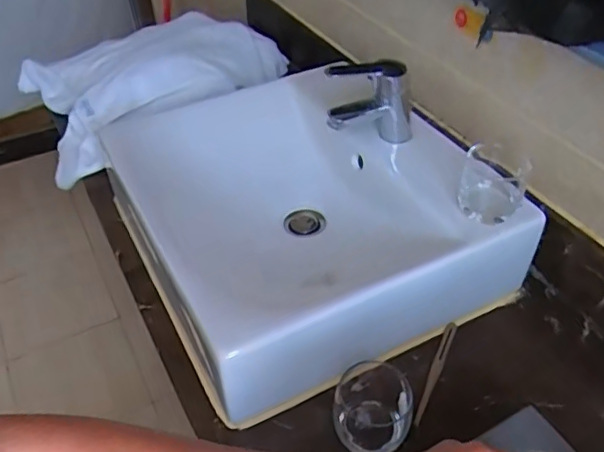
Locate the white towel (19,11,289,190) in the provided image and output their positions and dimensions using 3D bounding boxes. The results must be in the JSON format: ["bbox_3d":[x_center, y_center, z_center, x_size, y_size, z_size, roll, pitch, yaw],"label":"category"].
[{"bbox_3d":[-0.259,-0.293,1.121,0.530,0.144,0.319,-26,49,-24],"label":"white towel"}]

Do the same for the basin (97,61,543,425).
[{"bbox_3d":[-0.010,-0.048,0.816,0.428,0.143,0.515,-21,47,-20],"label":"basin"}]

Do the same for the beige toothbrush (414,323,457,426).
[{"bbox_3d":[0.160,0.172,0.682,0.013,0.006,0.143,20,47,20],"label":"beige toothbrush"}]

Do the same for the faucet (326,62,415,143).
[{"bbox_3d":[0.096,-0.161,0.792,0.131,0.127,0.047,-10,45,-10],"label":"faucet"}]

